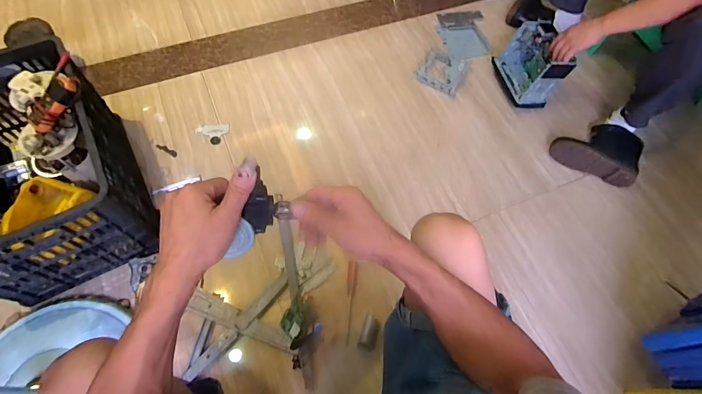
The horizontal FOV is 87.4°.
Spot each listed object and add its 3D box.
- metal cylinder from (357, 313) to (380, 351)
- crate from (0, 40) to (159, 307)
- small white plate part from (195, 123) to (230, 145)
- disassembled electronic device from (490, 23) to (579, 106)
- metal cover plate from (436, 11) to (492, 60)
[{"bbox_3d":[0.042,0.306,0.827,0.039,0.034,0.072,17,65,5],"label":"metal cylinder"},{"bbox_3d":[-0.729,-0.075,0.842,0.358,0.268,0.530,-23,67,-15],"label":"crate"},{"bbox_3d":[-0.410,-0.185,1.091,0.098,0.006,0.067,-11,66,-7],"label":"small white plate part"},{"bbox_3d":[0.561,-0.409,1.150,0.122,0.178,0.215,-11,66,-7],"label":"disassembled electronic device"},{"bbox_3d":[0.409,-0.586,1.325,0.168,0.019,0.257,-6,63,1],"label":"metal cover plate"}]

